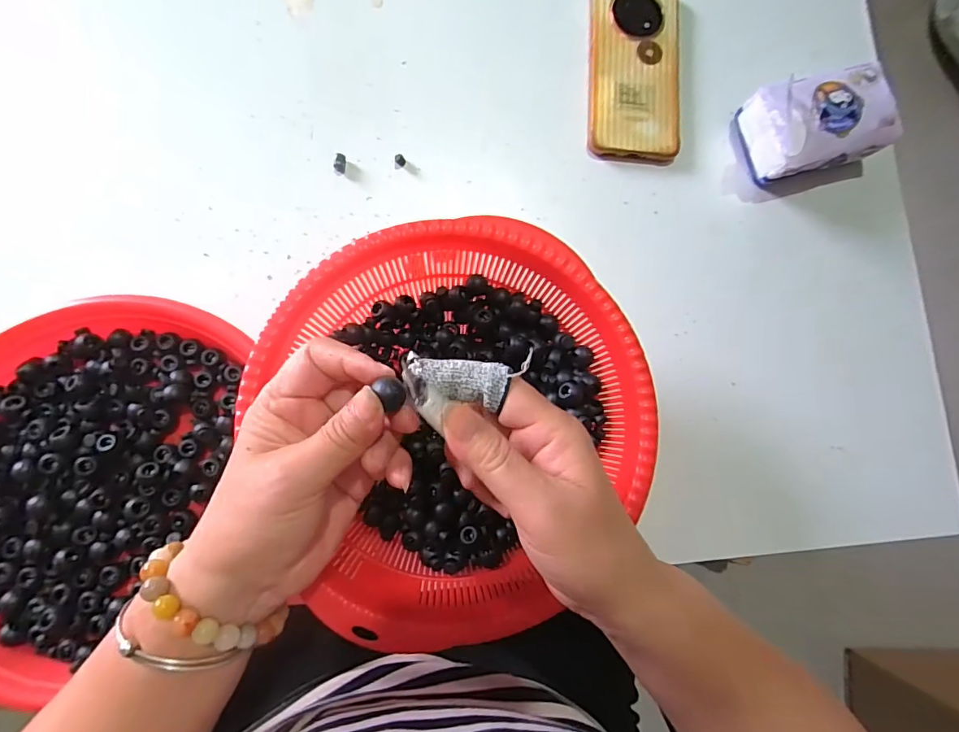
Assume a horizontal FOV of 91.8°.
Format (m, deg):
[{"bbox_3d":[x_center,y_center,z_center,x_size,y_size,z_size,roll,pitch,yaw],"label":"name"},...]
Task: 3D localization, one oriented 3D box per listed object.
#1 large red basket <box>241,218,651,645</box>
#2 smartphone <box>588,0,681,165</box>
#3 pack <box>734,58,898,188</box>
[{"bbox_3d":[-0.011,0.034,0.309,0.216,0.088,0.232,1,82,-6],"label":"large red basket"},{"bbox_3d":[0.132,-0.254,0.398,0.078,0.017,0.159,2,82,-6],"label":"smartphone"},{"bbox_3d":[0.283,-0.201,0.387,0.104,0.045,0.069,-16,84,-8],"label":"pack"}]

